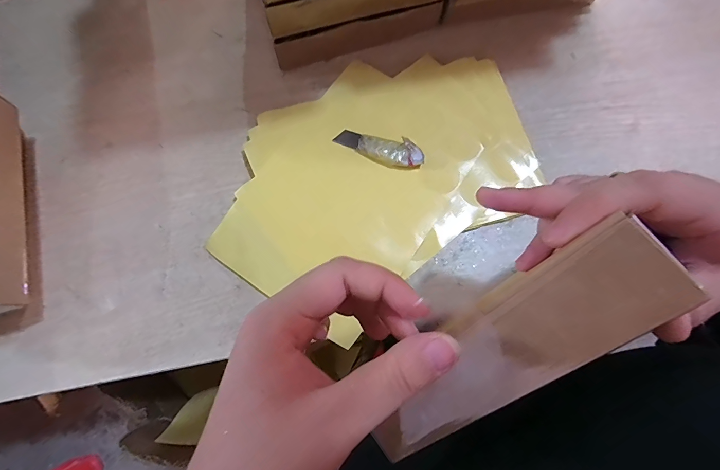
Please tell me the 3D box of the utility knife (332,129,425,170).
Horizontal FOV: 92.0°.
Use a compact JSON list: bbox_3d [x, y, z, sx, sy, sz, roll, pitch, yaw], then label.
[{"bbox_3d":[0.021,-0.094,0.383,0.097,0.012,0.032,11,79,1],"label":"utility knife"}]

